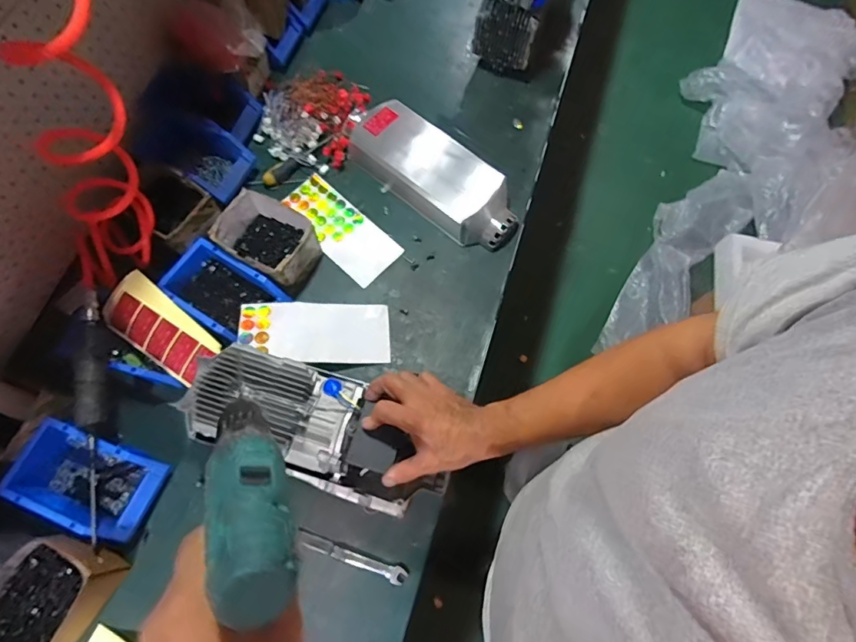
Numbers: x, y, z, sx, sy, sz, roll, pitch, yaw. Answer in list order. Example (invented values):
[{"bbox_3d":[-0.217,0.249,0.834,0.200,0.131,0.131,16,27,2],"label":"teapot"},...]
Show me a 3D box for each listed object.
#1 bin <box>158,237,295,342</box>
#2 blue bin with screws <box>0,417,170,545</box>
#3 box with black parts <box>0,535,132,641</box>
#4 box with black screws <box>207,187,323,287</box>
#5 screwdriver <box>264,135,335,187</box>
[{"bbox_3d":[-0.340,-0.043,0.786,0.181,0.069,0.115,29,72,10],"label":"bin"},{"bbox_3d":[-0.498,0.231,0.693,0.192,0.078,0.120,20,71,7],"label":"blue bin with screws"},{"bbox_3d":[-0.509,0.373,0.638,0.123,0.079,0.156,25,72,8],"label":"box with black parts"},{"bbox_3d":[-0.271,-0.140,0.816,0.149,0.097,0.123,27,72,9],"label":"box with black screws"},{"bbox_3d":[-0.252,-0.320,0.915,0.030,0.021,0.162,40,74,13],"label":"screwdriver"}]

